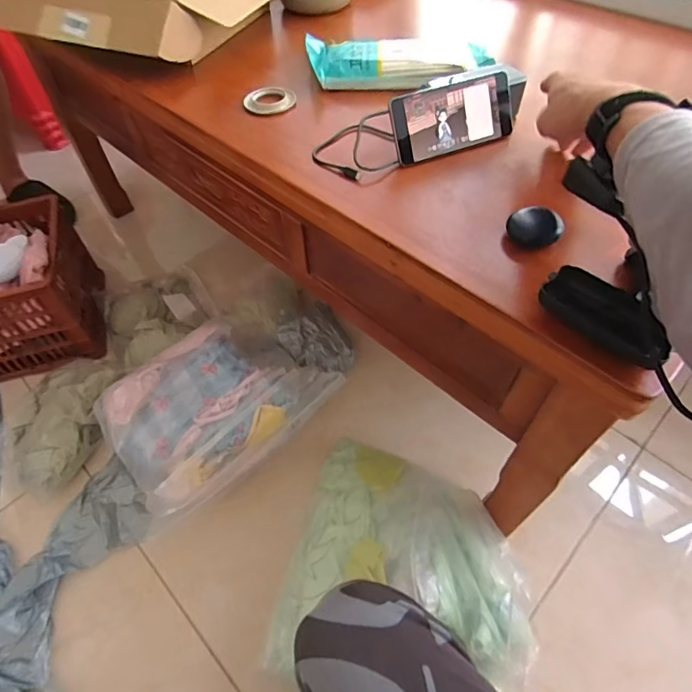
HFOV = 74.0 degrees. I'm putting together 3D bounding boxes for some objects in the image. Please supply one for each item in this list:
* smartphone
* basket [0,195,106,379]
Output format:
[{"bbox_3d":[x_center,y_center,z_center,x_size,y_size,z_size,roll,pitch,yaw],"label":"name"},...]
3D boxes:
[{"bbox_3d":[0.131,-0.277,0.557,0.160,0.079,0.008,-23,24,-10],"label":"smartphone"},{"bbox_3d":[-0.811,-0.100,0.975,0.455,0.218,0.277,-17,56,-10],"label":"basket"}]

